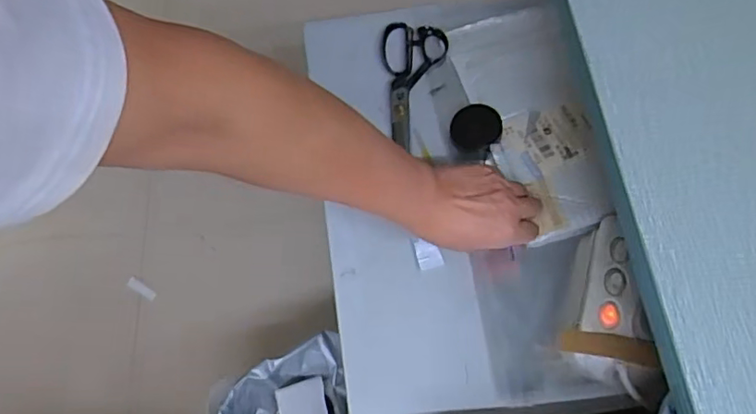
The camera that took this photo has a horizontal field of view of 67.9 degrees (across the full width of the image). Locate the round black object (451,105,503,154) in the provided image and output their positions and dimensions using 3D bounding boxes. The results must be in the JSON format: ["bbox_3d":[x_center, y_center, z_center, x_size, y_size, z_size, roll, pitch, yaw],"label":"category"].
[{"bbox_3d":[0.105,-0.082,0.605,0.051,0.020,0.058,17,67,9],"label":"round black object"}]

